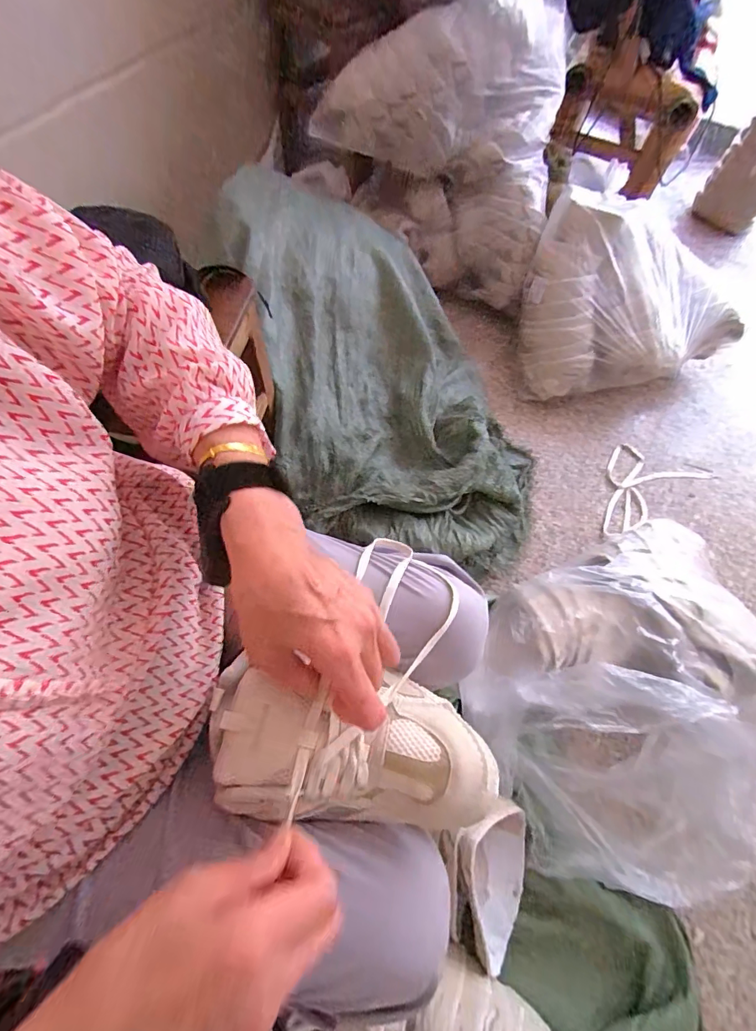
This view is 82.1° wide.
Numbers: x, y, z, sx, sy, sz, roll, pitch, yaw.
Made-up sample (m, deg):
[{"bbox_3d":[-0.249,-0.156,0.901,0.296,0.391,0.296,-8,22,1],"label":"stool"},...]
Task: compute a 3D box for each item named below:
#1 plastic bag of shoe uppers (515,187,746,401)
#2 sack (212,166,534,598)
[{"bbox_3d":[0.577,-0.469,0.994,0.486,0.259,0.371,12,67,2],"label":"plastic bag of shoe uppers"},{"bbox_3d":[0.051,-0.248,0.833,0.431,0.344,0.749,-26,70,-13],"label":"sack"}]

